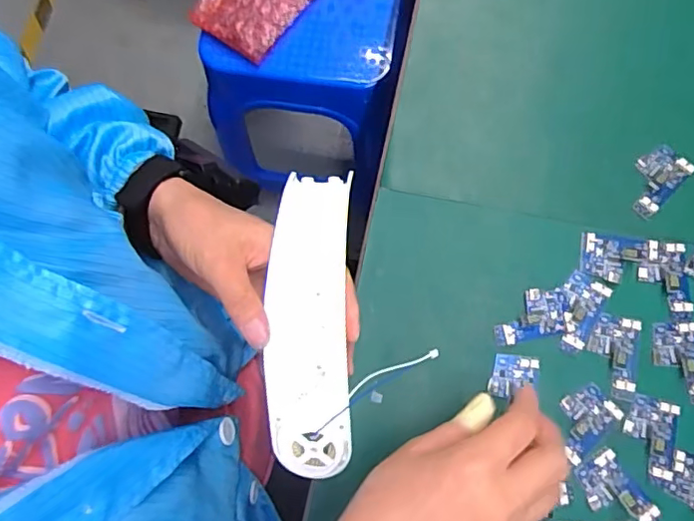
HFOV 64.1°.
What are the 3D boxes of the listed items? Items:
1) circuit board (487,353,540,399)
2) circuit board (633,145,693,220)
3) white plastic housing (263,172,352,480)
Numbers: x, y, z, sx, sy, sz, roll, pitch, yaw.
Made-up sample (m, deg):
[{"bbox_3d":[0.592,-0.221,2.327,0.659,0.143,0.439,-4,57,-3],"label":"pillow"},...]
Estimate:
[{"bbox_3d":[0.122,0.085,0.407,0.033,0.007,0.031,9,77,1],"label":"circuit board"},{"bbox_3d":[0.240,-0.064,0.433,0.058,0.005,0.036,-44,79,-8],"label":"circuit board"},{"bbox_3d":[-0.025,0.042,0.359,0.052,0.023,0.191,0,85,-1],"label":"white plastic housing"}]

